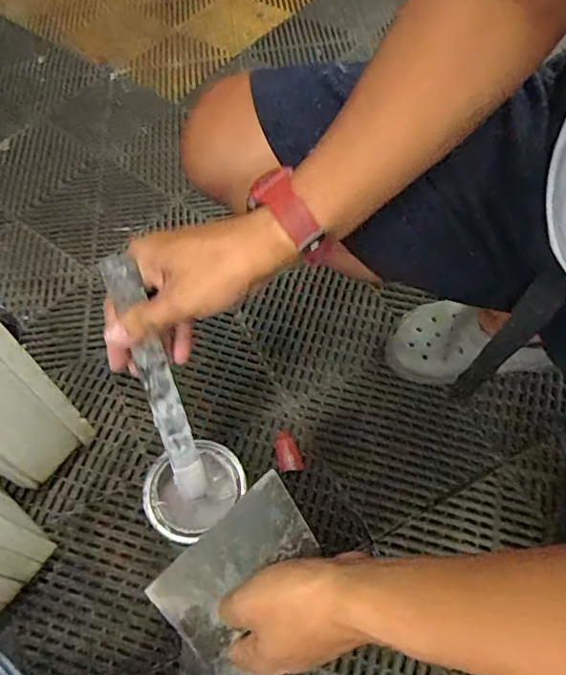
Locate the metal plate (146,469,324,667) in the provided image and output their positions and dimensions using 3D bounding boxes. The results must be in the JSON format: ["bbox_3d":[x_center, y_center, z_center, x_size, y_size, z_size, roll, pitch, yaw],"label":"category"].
[{"bbox_3d":[-0.036,0.182,0.443,0.137,0.007,0.090,-42,41,-14],"label":"metal plate"}]

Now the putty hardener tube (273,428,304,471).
[{"bbox_3d":[0.004,0.146,0.702,0.031,0.021,0.059,-17,59,-8],"label":"putty hardener tube"}]

